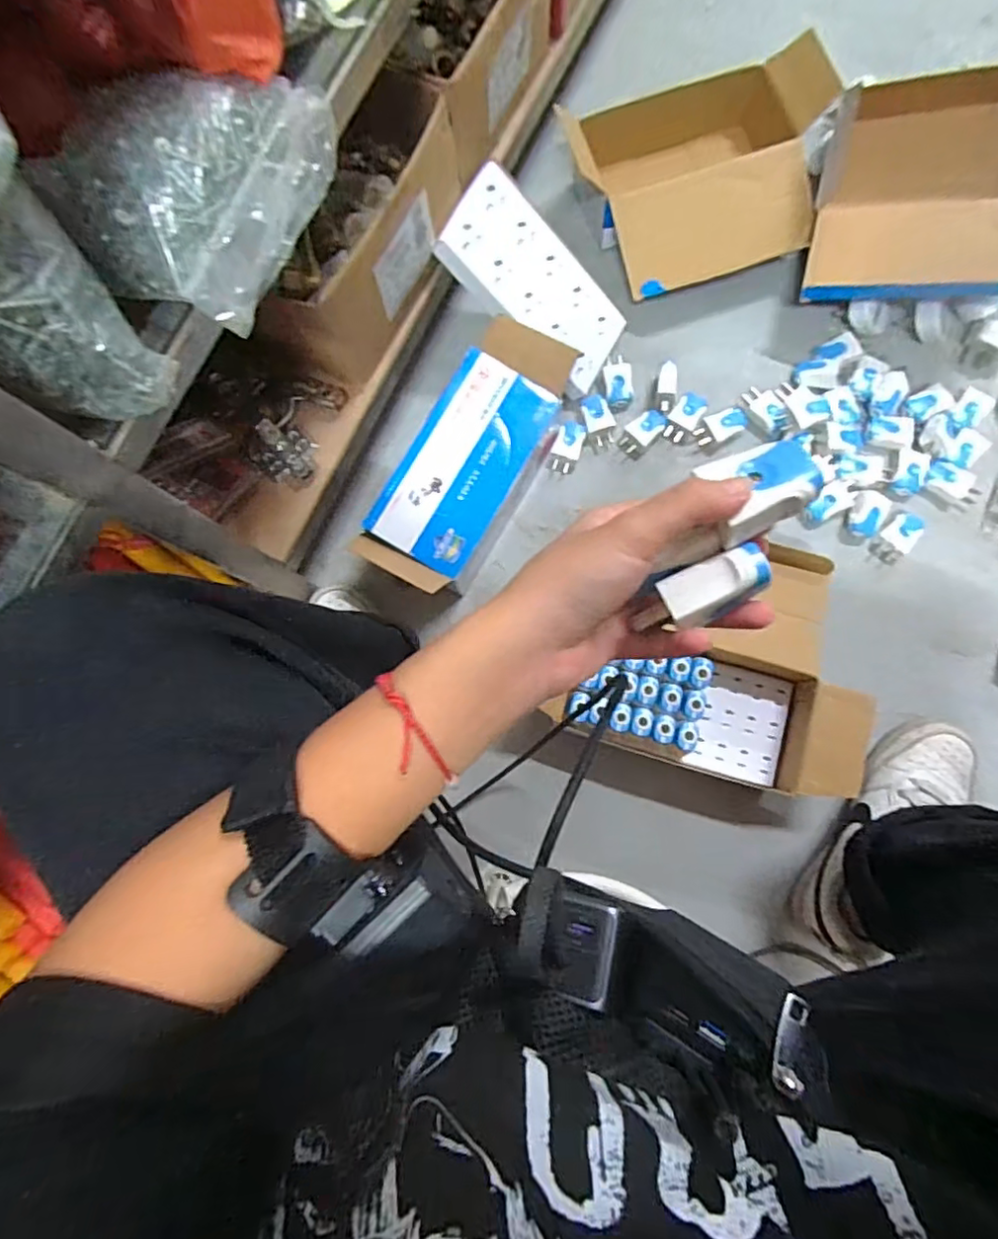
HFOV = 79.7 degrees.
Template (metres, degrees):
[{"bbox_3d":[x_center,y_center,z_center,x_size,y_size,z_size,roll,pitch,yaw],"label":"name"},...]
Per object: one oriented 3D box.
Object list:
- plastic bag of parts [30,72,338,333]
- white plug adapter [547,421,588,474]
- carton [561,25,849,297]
[{"bbox_3d":[-0.174,-0.250,0.342,0.111,0.060,0.163,14,81,6],"label":"plastic bag of parts"},{"bbox_3d":[0.075,-0.189,0.653,0.029,0.015,0.056,23,82,7],"label":"white plug adapter"},{"bbox_3d":[0.219,-0.490,0.662,0.274,0.092,0.225,-14,79,1],"label":"carton"}]

